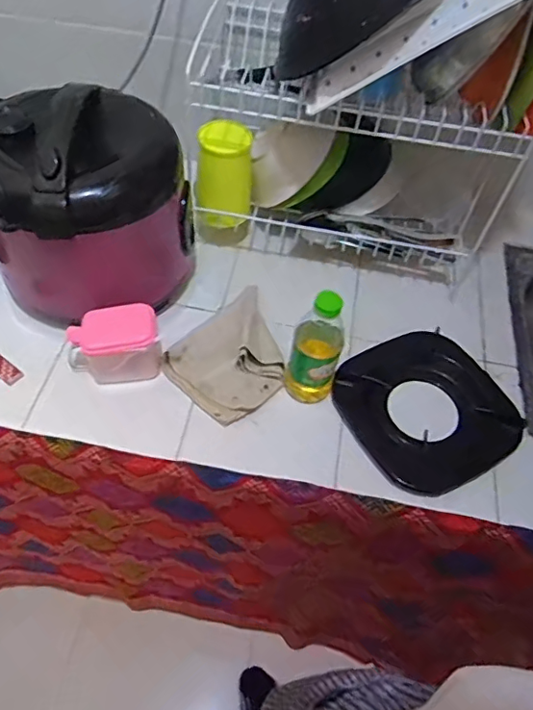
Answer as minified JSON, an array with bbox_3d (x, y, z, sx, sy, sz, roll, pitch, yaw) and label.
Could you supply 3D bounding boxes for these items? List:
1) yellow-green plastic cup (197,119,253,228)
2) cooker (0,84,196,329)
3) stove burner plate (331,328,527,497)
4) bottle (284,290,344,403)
[{"bbox_3d":[-0.060,-0.264,0.820,0.078,0.144,0.078,3,53,-4],"label":"yellow-green plastic cup"},{"bbox_3d":[-0.229,-0.184,0.716,0.252,0.239,0.210,-14,56,-15],"label":"cooker"},{"bbox_3d":[0.210,0.065,0.718,0.207,0.045,0.211,-21,58,-20],"label":"stove burner plate"},{"bbox_3d":[0.063,-0.011,0.675,0.063,0.169,0.060,12,53,4],"label":"bottle"}]

